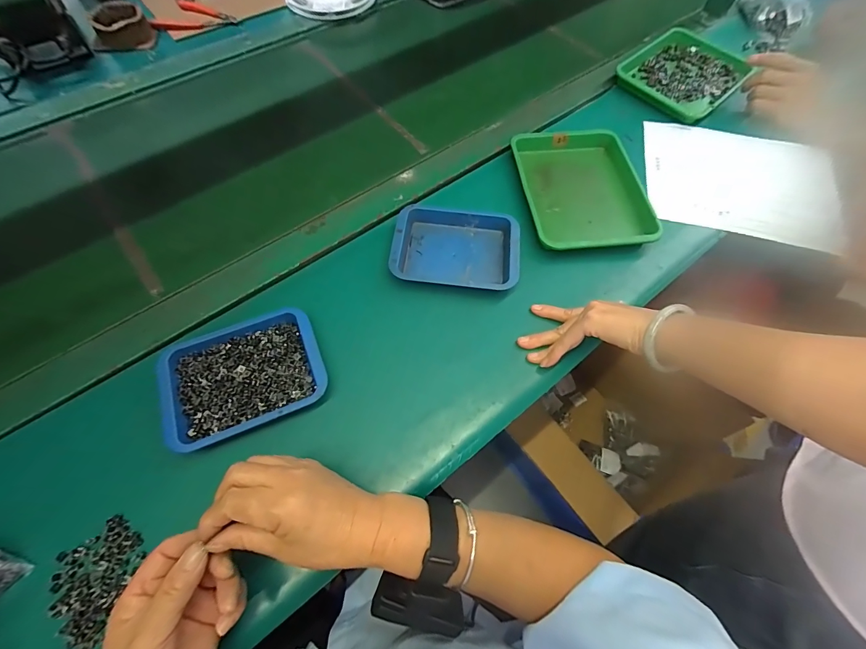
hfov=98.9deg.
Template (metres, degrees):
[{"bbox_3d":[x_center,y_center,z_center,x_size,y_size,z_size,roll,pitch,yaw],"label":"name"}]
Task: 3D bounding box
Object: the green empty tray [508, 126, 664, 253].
[{"bbox_3d":[0.209,-0.198,0.521,0.165,0.023,0.207,-5,65,-4],"label":"green empty tray"}]

